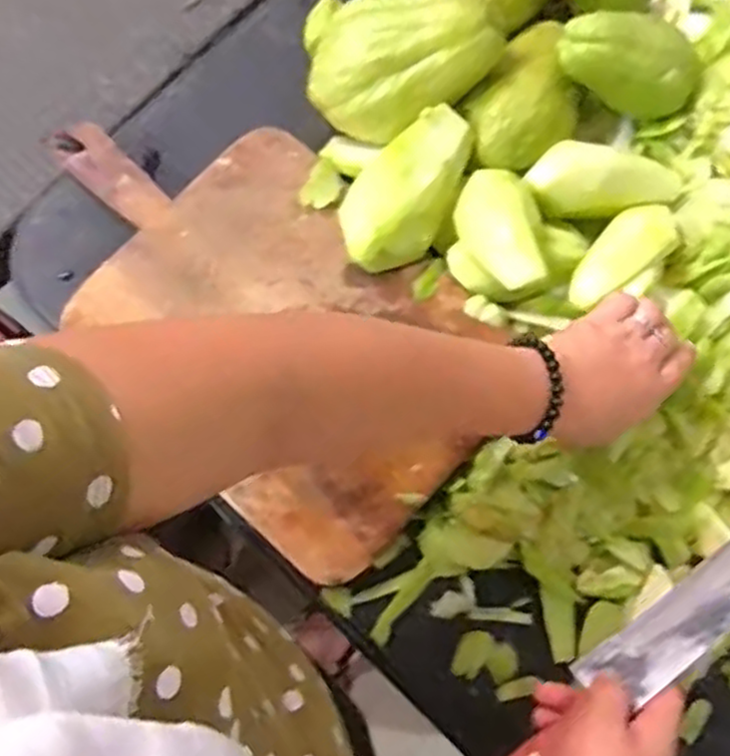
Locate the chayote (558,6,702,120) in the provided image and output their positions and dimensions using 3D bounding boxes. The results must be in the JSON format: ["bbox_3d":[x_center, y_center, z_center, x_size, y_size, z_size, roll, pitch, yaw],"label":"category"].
[{"bbox_3d":[0.194,-0.231,0.545,0.106,0.045,0.060,20,79,3],"label":"chayote"}]

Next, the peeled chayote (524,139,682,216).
[{"bbox_3d":[0.181,-0.151,0.562,0.118,0.049,0.043,-4,79,-2],"label":"peeled chayote"}]

